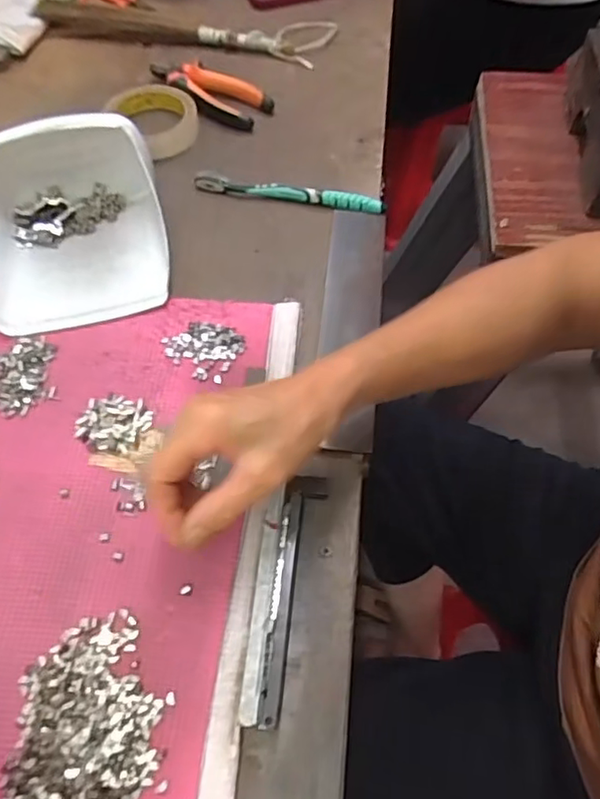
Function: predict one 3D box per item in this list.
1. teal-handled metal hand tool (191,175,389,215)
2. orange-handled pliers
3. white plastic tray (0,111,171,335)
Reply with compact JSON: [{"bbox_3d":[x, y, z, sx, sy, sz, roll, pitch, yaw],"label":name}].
[{"bbox_3d":[-0.011,-0.199,0.559,0.184,0.021,0.012,12,60,6],"label":"teal-handled metal hand tool"},{"bbox_3d":[-0.105,-0.334,0.634,0.142,0.023,0.057,26,63,14],"label":"orange-handled pliers"},{"bbox_3d":[-0.195,-0.154,0.488,0.151,0.080,0.164,-13,61,-8],"label":"white plastic tray"}]

